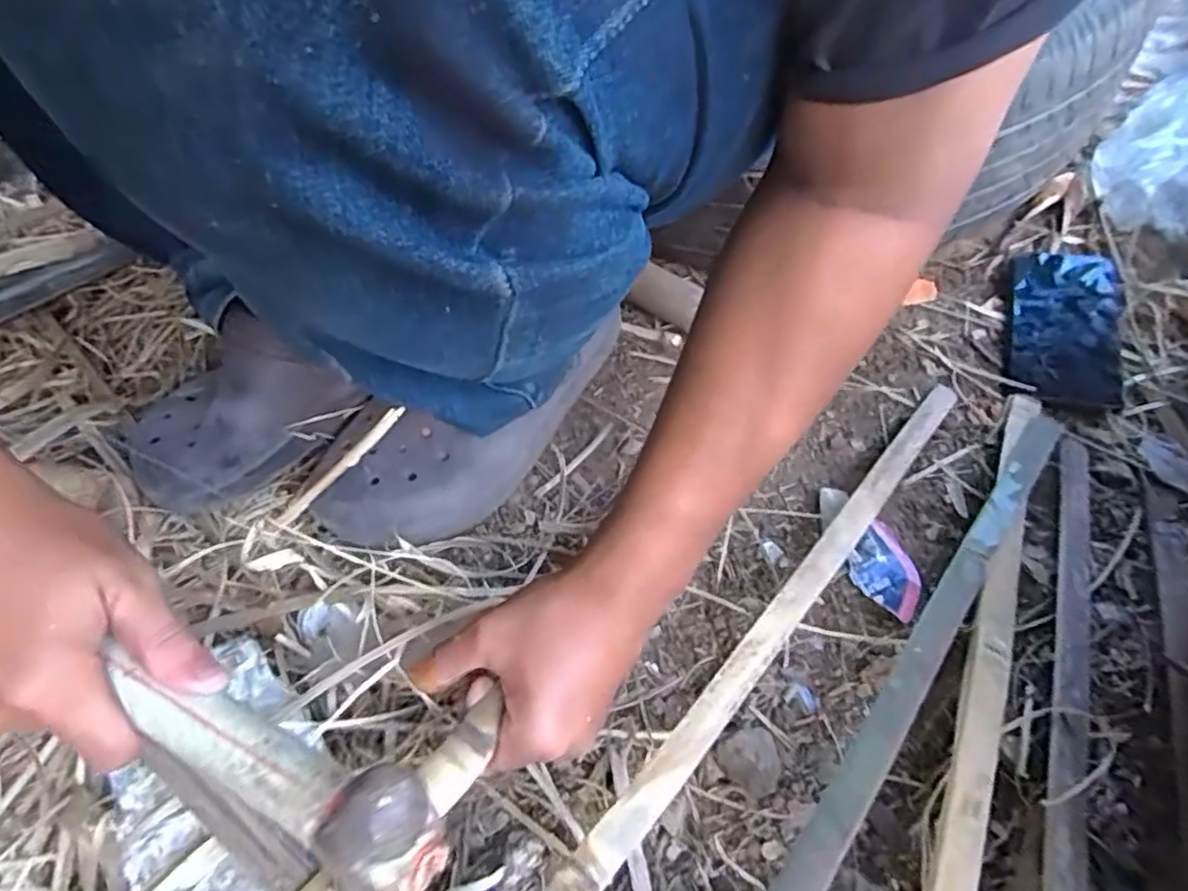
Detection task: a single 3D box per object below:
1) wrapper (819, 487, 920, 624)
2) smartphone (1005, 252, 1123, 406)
[{"bbox_3d":[0.178,0.066,0.432,0.042,0.013,0.092,-15,54,-10],"label":"wrapper"},{"bbox_3d":[0.376,-0.101,0.535,0.082,0.013,0.179,16,55,13],"label":"smartphone"}]

